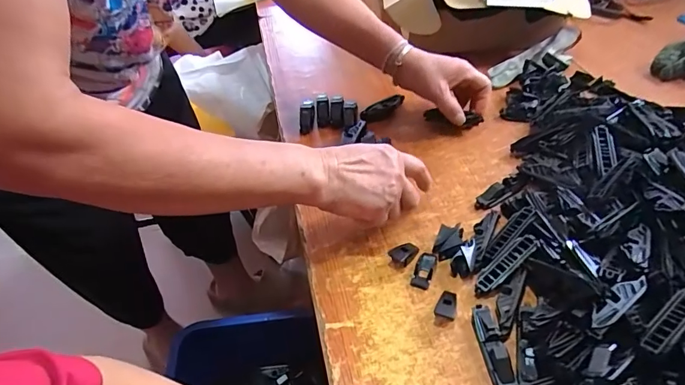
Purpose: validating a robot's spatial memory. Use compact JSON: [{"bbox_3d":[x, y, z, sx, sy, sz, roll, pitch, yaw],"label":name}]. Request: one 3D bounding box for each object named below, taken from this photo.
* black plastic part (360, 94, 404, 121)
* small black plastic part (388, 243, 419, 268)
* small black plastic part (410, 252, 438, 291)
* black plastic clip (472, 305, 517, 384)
[{"bbox_3d":[0.065,-0.126,0.645,0.078,0.018,0.021,-26,48,-20],"label":"black plastic part"},{"bbox_3d":[0.066,0.064,0.450,0.038,0.023,0.015,-34,51,-27],"label":"small black plastic part"},{"bbox_3d":[0.085,0.080,0.444,0.019,0.006,0.046,15,48,20],"label":"small black plastic part"},{"bbox_3d":[0.131,0.134,0.371,0.018,0.015,0.079,-6,44,-1],"label":"black plastic clip"}]

